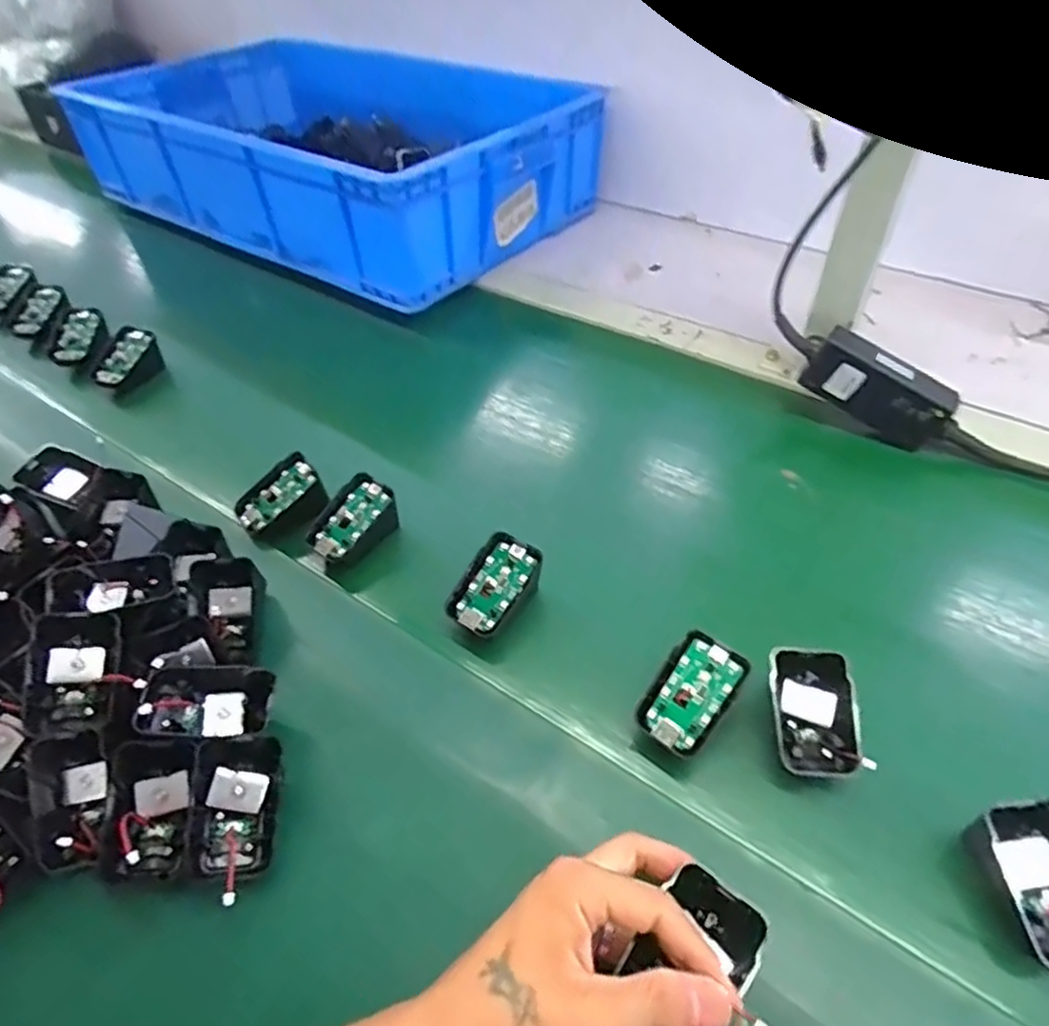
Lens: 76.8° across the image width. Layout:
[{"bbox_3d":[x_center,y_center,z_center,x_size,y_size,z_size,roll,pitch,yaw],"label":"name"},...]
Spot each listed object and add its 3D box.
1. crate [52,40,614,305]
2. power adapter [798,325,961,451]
[{"bbox_3d":[-0.271,-0.526,0.932,0.680,0.136,0.445,29,54,27],"label":"crate"},{"bbox_3d":[0.294,-0.101,0.550,0.119,0.056,0.026,35,54,7],"label":"power adapter"}]

